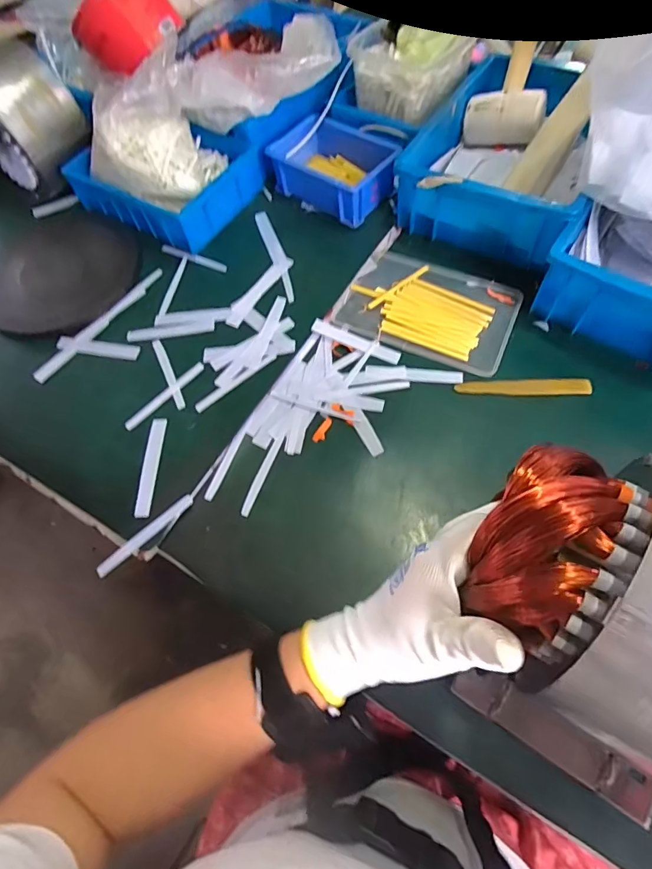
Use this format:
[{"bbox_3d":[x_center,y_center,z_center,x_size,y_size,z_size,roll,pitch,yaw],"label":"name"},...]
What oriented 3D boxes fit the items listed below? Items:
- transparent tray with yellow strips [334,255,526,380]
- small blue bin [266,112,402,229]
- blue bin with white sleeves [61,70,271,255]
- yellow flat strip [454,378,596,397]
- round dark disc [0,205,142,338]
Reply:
[{"bbox_3d":[0.114,-0.140,0.500,0.175,0.009,0.129,22,67,15],"label":"transparent tray with yellow strips"},{"bbox_3d":[0.011,-0.329,0.570,0.141,0.055,0.098,37,71,20],"label":"small blue bin"},{"bbox_3d":[-0.200,-0.341,0.552,0.189,0.125,0.153,29,69,18],"label":"blue bin with white sleeves"},{"bbox_3d":[0.193,-0.048,0.451,0.126,0.004,0.018,1,63,5],"label":"yellow flat strip"},{"bbox_3d":[-0.316,-0.205,0.555,0.184,0.015,0.198,-2,63,4],"label":"round dark disc"}]

